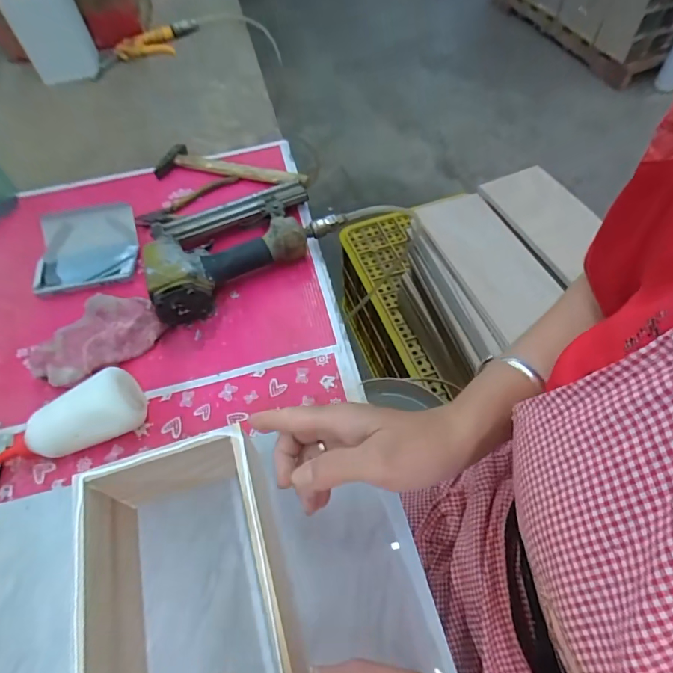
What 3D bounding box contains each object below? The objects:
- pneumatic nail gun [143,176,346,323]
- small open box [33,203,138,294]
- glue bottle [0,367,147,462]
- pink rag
[{"bbox_3d":[-0.137,-0.130,0.553,0.247,0.060,0.163,-32,60,-18],"label":"pneumatic nail gun"},{"bbox_3d":[-0.334,-0.119,0.573,0.125,0.021,0.114,-10,78,0],"label":"small open box"},{"bbox_3d":[-0.270,0.088,0.415,0.158,0.056,0.060,-21,57,-12],"label":"glue bottle"},{"bbox_3d":[-0.280,0.000,0.493,0.138,0.024,0.091,-32,60,-18],"label":"pink rag"}]

